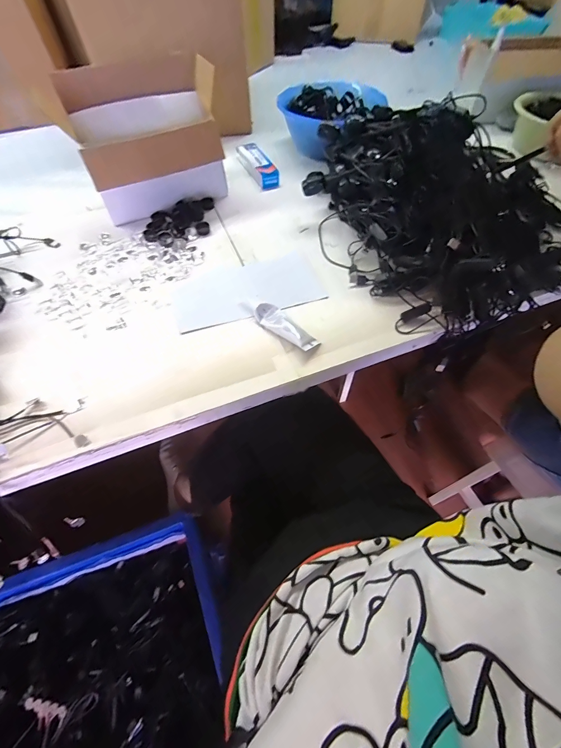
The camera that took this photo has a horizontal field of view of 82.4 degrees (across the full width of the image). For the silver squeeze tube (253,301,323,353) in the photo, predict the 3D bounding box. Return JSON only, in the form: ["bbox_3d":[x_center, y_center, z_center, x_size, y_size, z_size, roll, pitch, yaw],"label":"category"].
[{"bbox_3d":[0.007,-0.069,0.471,0.106,0.021,0.032,37,66,22],"label":"silver squeeze tube"}]

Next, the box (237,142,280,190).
[{"bbox_3d":[-0.054,-0.479,0.729,0.042,0.035,0.167,-23,60,-12],"label":"box"}]

